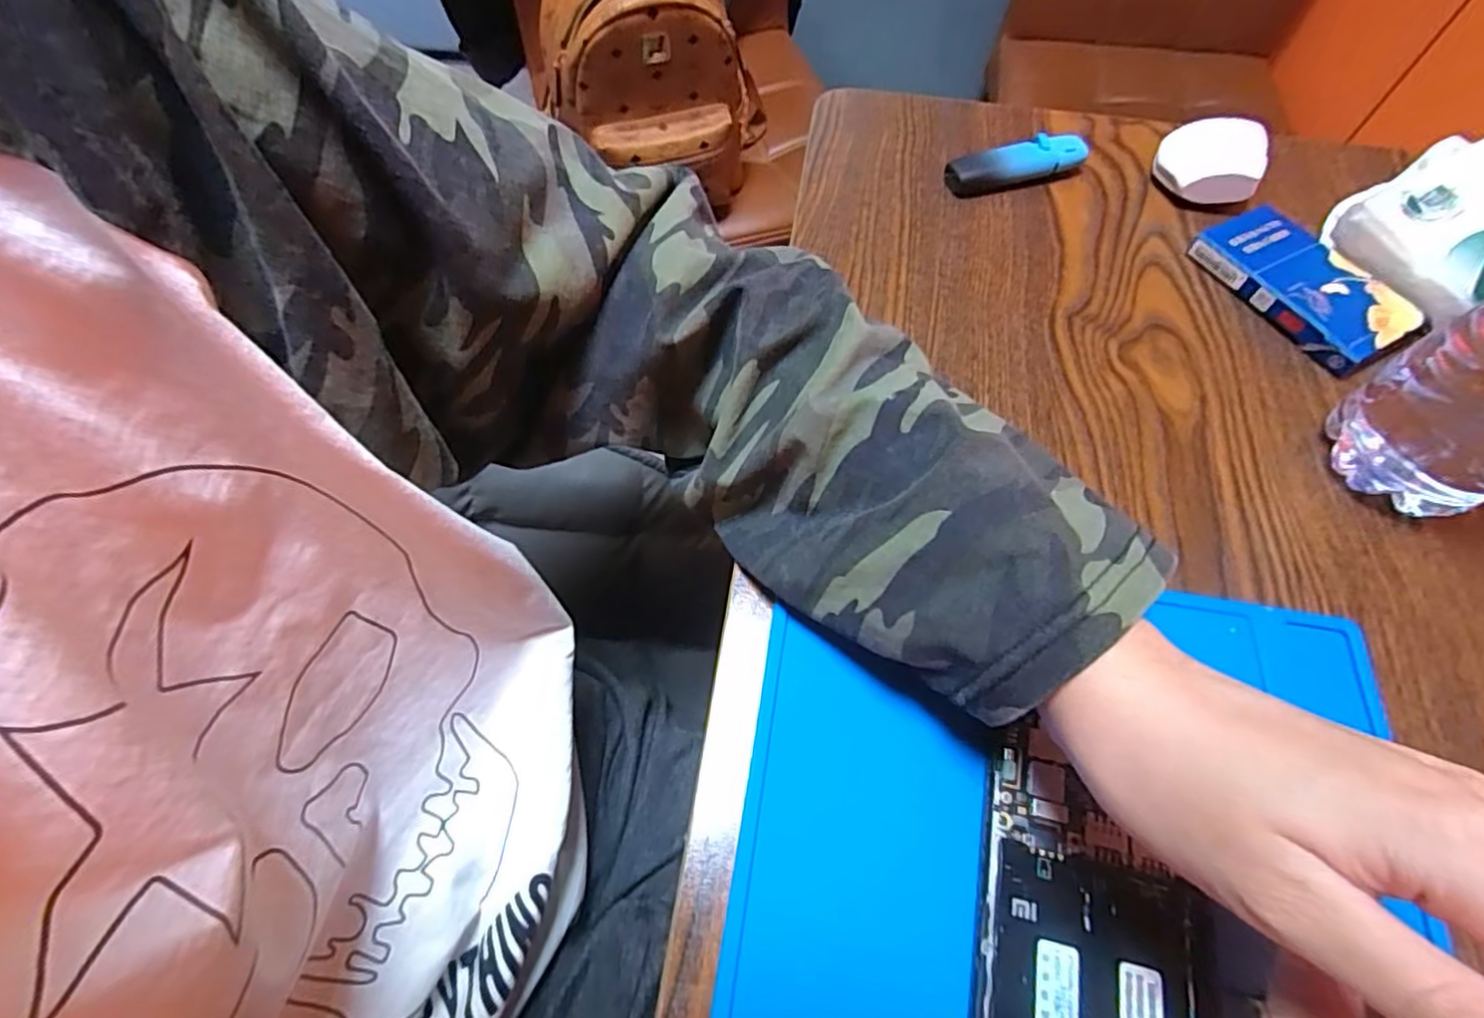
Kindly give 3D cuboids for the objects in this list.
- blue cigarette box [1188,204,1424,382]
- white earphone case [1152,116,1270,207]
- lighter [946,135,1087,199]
[{"bbox_3d":[0.290,-0.115,0.346,0.051,0.019,0.102,-26,67,-14],"label":"blue cigarette box"},{"bbox_3d":[0.267,-0.198,0.384,0.054,0.031,0.047,30,66,13],"label":"white earphone case"},{"bbox_3d":[0.161,-0.202,0.393,0.083,0.017,0.021,-14,64,-9],"label":"lighter"}]

